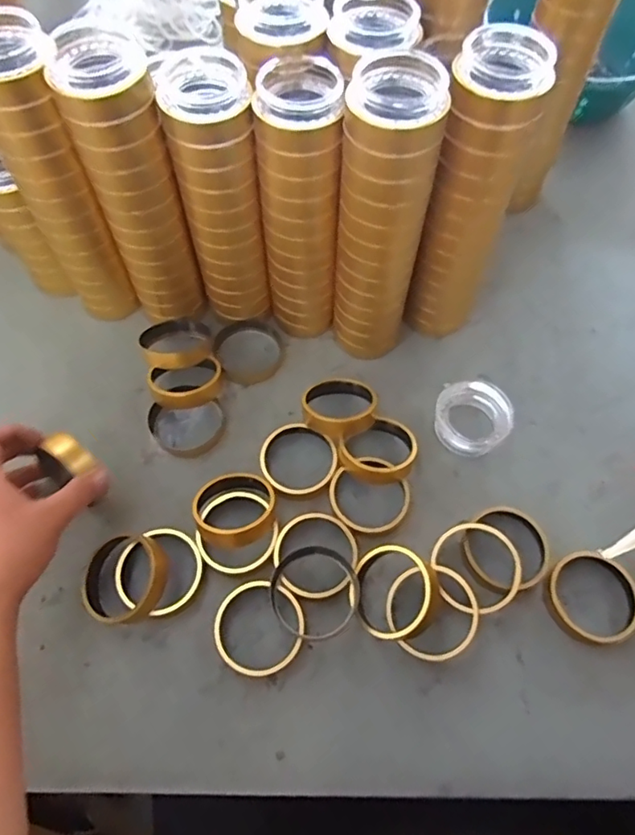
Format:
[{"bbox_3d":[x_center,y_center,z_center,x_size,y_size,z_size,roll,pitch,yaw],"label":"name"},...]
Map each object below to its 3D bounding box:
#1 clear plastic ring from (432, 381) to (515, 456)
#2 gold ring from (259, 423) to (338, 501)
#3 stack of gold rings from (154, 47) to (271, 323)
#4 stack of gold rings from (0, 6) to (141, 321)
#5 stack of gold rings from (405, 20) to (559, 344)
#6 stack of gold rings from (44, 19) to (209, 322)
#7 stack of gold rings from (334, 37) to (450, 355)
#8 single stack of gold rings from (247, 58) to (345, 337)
[{"bbox_3d":[0.146,0.001,0.517,0.069,0.034,0.071,0,61,0],"label":"clear plastic ring"},{"bbox_3d":[-0.018,0.040,0.499,0.069,0.024,0.068,0,61,0],"label":"gold ring"},{"bbox_3d":[-0.085,-0.193,0.485,0.067,0.227,0.080,-11,62,-6],"label":"stack of gold rings"},{"bbox_3d":[-0.222,-0.194,0.482,0.064,0.262,0.059,-25,64,-13],"label":"stack of gold rings"},{"bbox_3d":[0.132,-0.181,0.478,0.064,0.266,0.073,19,63,10],"label":"stack of gold rings"},{"bbox_3d":[-0.158,-0.193,0.482,0.064,0.246,0.067,-25,65,-12],"label":"stack of gold rings"},{"bbox_3d":[0.056,-0.160,0.468,0.067,0.263,0.076,11,62,6],"label":"stack of gold rings"},{"bbox_3d":[-0.014,-0.174,0.480,0.063,0.232,0.070,-1,61,-1],"label":"single stack of gold rings"}]

